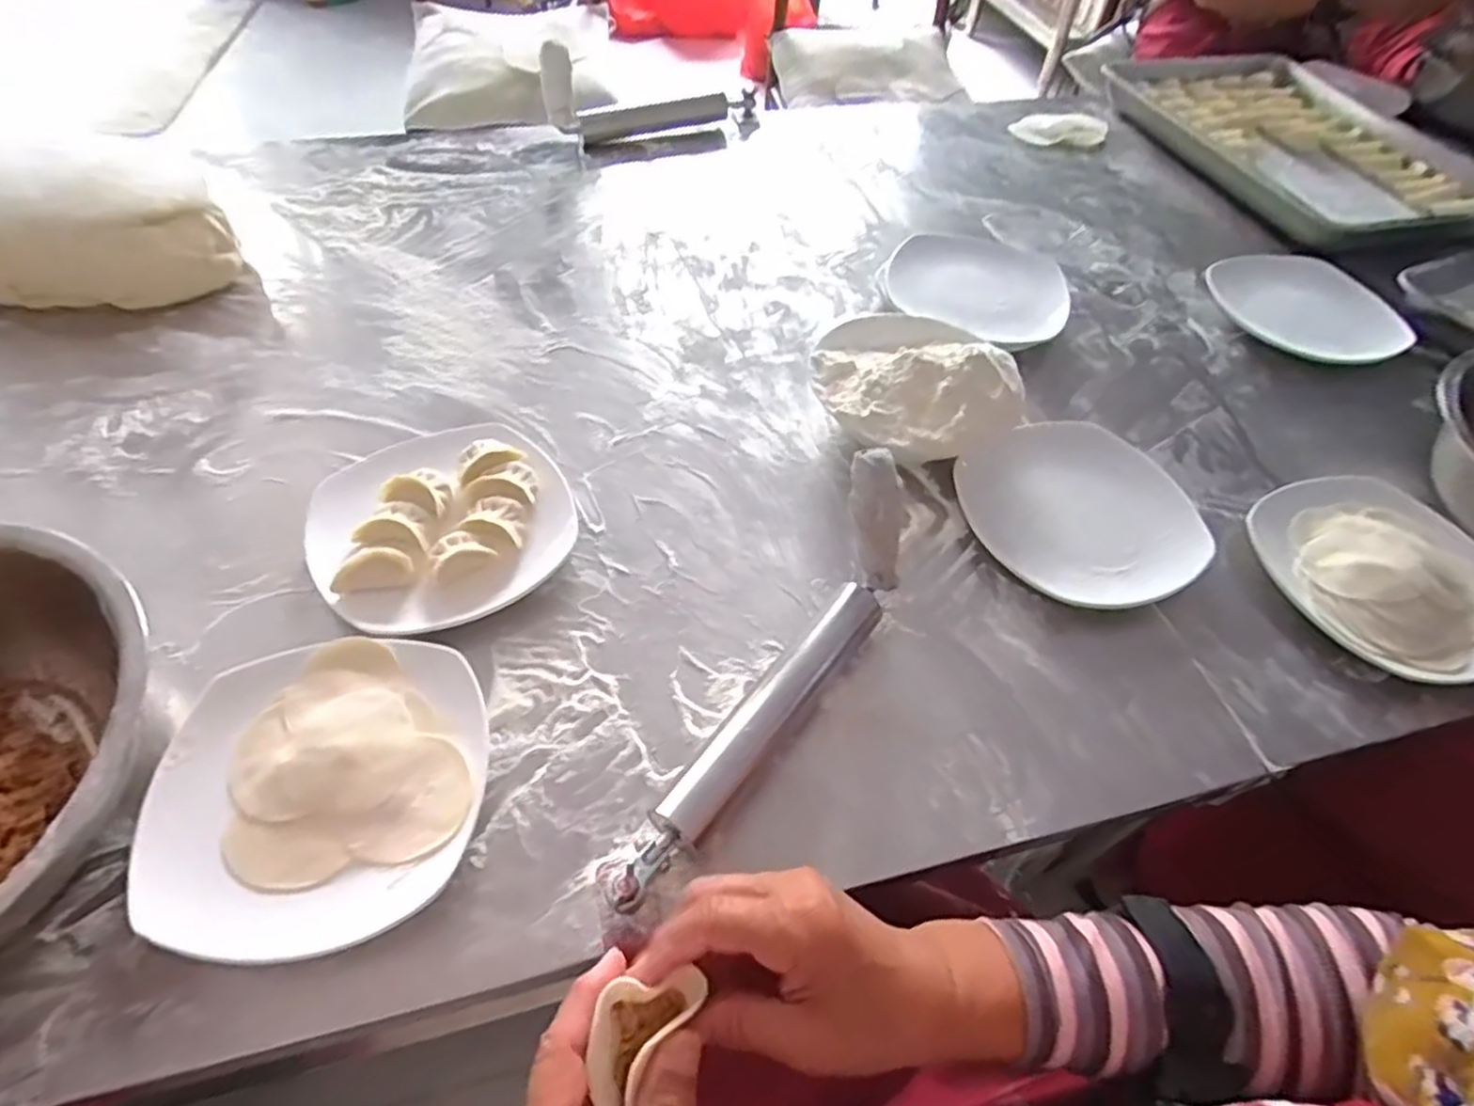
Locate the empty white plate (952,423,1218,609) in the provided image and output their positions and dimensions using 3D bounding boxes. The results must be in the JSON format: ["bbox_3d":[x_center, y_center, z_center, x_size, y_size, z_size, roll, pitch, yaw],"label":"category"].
[{"bbox_3d":[0.277,-0.036,0.586,0.183,0.025,0.161,-18,63,-17],"label":"empty white plate"}]

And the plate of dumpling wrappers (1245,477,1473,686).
[{"bbox_3d":[0.505,0.017,0.579,0.176,0.030,0.182,-16,46,-11],"label":"plate of dumpling wrappers"}]

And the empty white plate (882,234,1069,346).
[{"bbox_3d":[0.257,-0.281,0.782,0.184,0.031,0.182,-2,45,2],"label":"empty white plate"}]

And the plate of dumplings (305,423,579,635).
[{"bbox_3d":[-0.218,-0.029,0.548,0.177,0.031,0.178,-28,50,-21],"label":"plate of dumplings"}]

